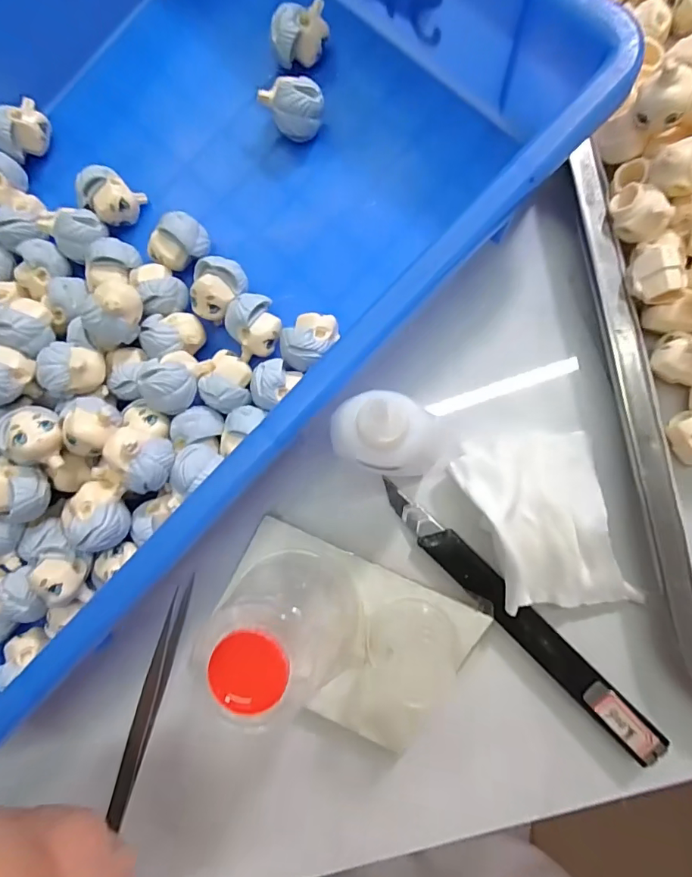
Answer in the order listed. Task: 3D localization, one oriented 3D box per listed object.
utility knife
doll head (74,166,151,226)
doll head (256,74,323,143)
[{"bbox_3d":[0.070,0.073,0.201,0.147,0.010,0.015,44,91,8],"label":"utility knife"},{"bbox_3d":[-0.113,-0.115,0.231,0.020,0.026,0.022,-1,85,7],"label":"doll head"},{"bbox_3d":[-0.024,-0.154,0.225,0.026,0.025,0.021,-20,83,5],"label":"doll head"}]

